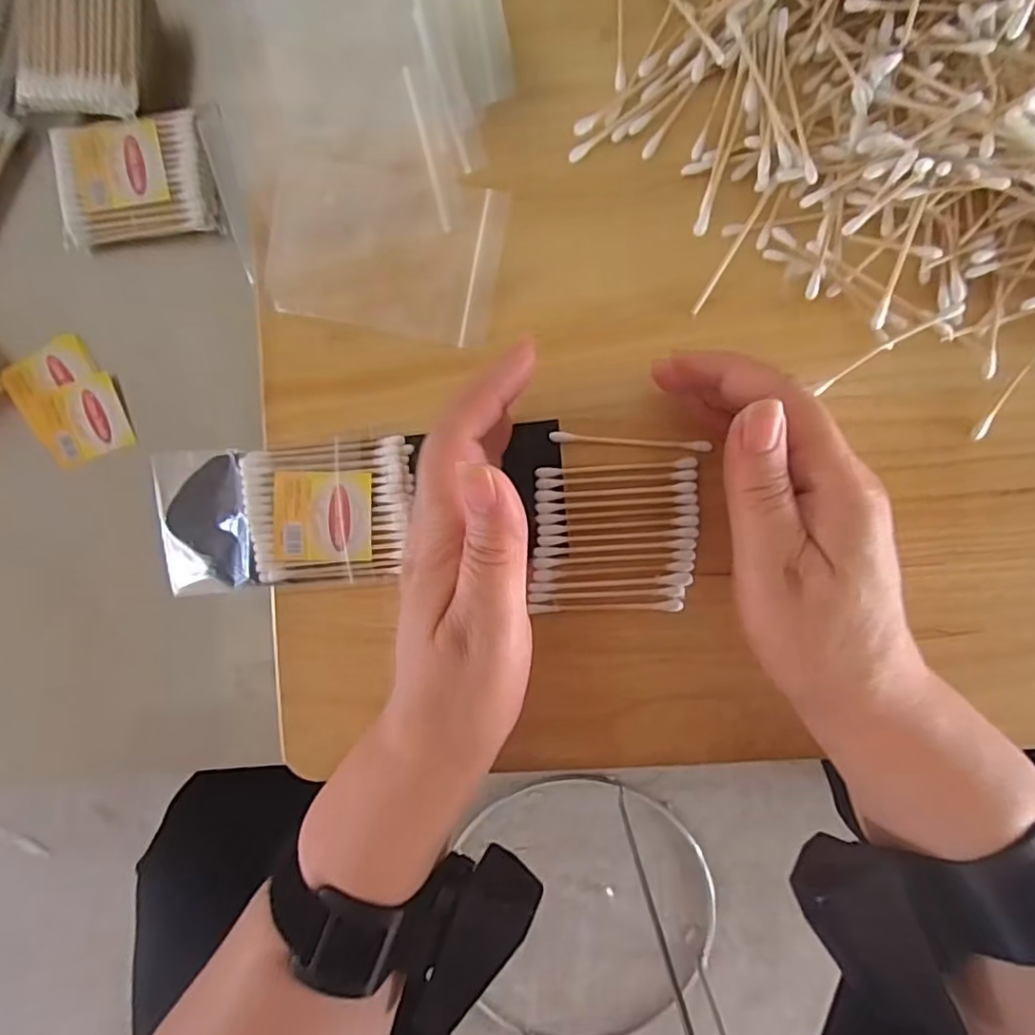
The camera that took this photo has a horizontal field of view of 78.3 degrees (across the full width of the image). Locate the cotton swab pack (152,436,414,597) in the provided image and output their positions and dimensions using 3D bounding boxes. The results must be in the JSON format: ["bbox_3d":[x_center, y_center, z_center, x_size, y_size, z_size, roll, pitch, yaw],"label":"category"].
[{"bbox_3d":[-0.106,0.001,0.289,0.118,0.017,0.064,-4,94,1],"label":"cotton swab pack"}]

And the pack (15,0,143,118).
[{"bbox_3d":[-0.212,-0.236,0.306,0.058,0.015,0.076,7,93,0],"label":"pack"}]

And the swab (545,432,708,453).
[{"bbox_3d":[0.050,-0.034,0.284,0.071,0.004,0.005,4,94,1],"label":"swab"}]

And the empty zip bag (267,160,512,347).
[{"bbox_3d":[-0.059,-0.119,0.283,0.101,0.004,0.068,11,94,0],"label":"empty zip bag"}]

